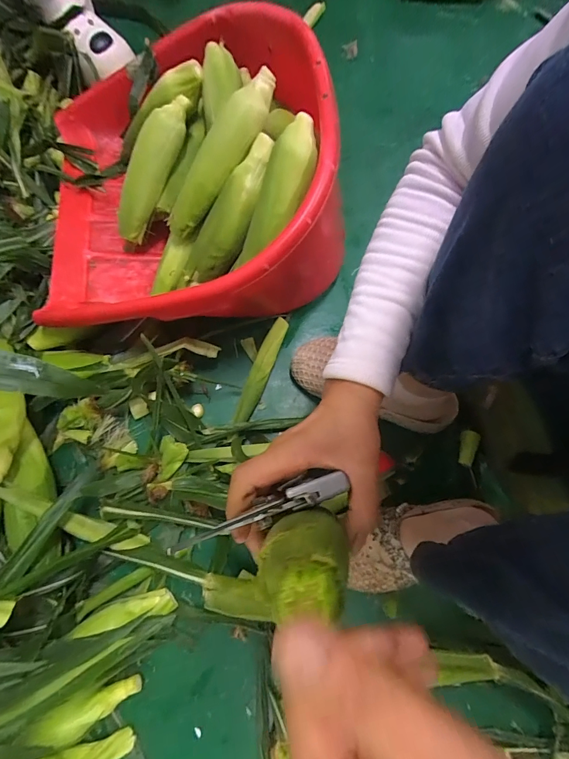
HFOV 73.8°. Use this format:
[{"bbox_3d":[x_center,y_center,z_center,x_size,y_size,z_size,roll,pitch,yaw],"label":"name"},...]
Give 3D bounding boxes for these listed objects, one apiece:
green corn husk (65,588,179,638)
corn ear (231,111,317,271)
[{"bbox_3d":[-0.192,0.280,0.457,0.113,0.029,0.025,-8,74,-21],"label":"green corn husk"},{"bbox_3d":[-0.009,-0.214,0.440,0.049,0.062,0.182,29,105,6],"label":"corn ear"}]

